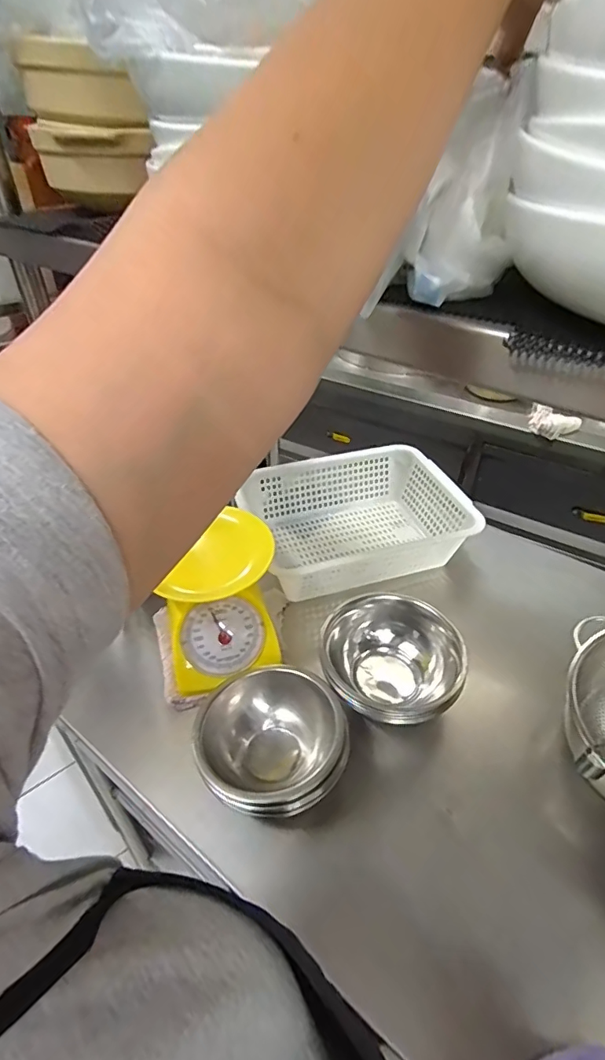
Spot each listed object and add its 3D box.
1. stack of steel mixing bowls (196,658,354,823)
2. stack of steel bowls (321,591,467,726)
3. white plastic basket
[{"bbox_3d":[-0.037,0.239,0.553,0.149,0.085,0.152,-17,43,-21],"label":"stack of steel mixing bowls"},{"bbox_3d":[0.113,0.164,0.617,0.147,0.096,0.139,1,40,0],"label":"stack of steel bowls"},{"bbox_3d":[0.092,-0.012,0.854,0.352,0.110,0.278,-14,42,-18],"label":"white plastic basket"}]

